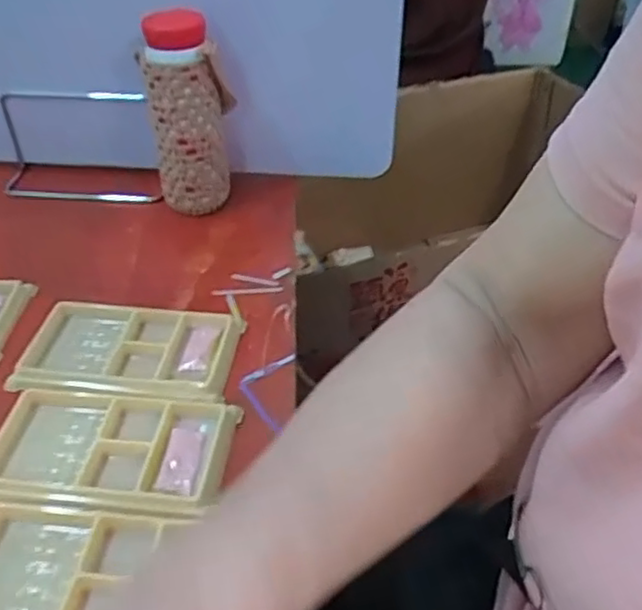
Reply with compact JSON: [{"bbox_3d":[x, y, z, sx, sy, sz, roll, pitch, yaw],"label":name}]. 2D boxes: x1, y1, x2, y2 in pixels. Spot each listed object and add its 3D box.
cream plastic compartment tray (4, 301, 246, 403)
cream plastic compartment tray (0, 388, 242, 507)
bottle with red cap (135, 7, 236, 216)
[{"bbox_3d":[-0.126,0.031,0.455,0.133,0.014,0.077,4,40,4],"label":"cream plastic compartment tray"},{"bbox_3d":[-0.122,0.080,0.395,0.136,0.010,0.076,3,40,3],"label":"cream plastic compartment tray"},{"bbox_3d":[-0.107,-0.151,0.558,0.065,0.158,0.046,-7,41,-9],"label":"bottle with red cap"}]

